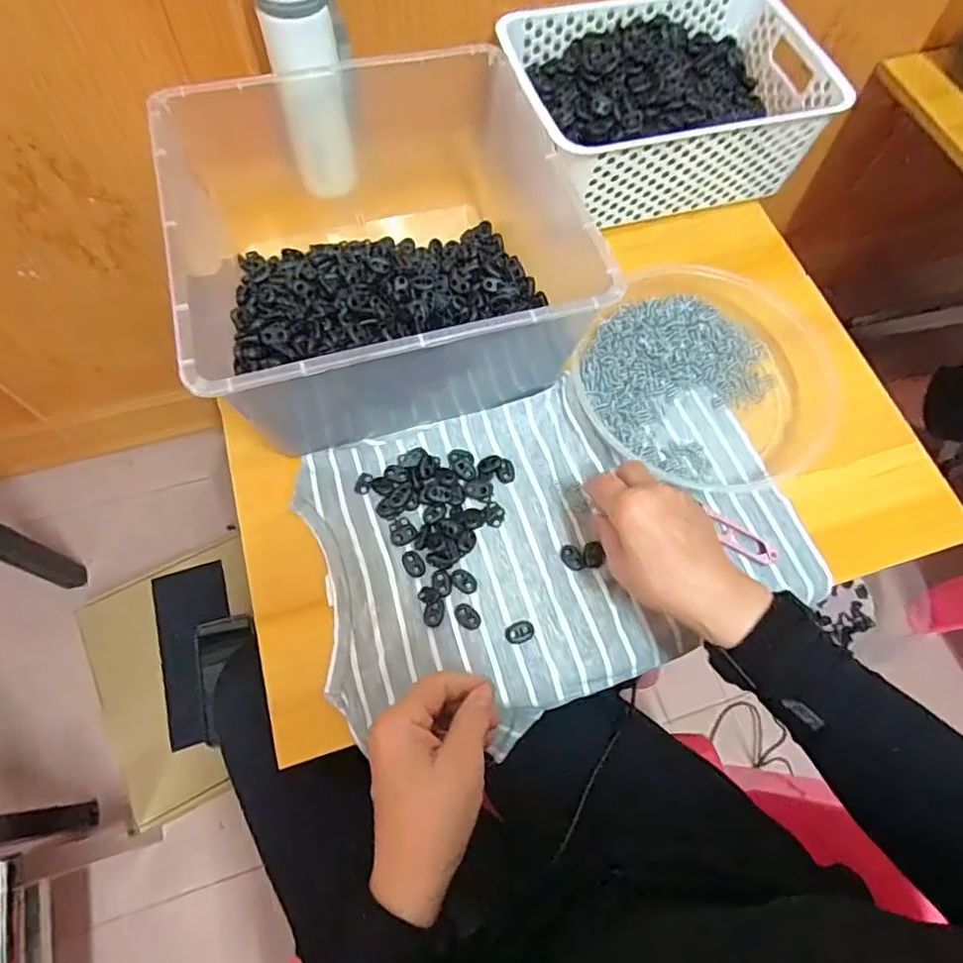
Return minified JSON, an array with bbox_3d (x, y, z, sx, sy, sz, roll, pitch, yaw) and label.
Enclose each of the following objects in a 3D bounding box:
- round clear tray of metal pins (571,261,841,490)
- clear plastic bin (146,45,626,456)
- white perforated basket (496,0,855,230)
[{"bbox_3d":[0.194,-0.098,0.534,0.205,0.035,0.224,1,67,-3],"label":"round clear tray of metal pins"},{"bbox_3d":[-0.090,-0.220,0.525,0.317,0.130,0.362,-16,69,-10],"label":"clear plastic bin"},{"bbox_3d":[0.182,-0.390,0.619,0.302,0.096,0.203,-14,68,-9],"label":"white perforated basket"}]

